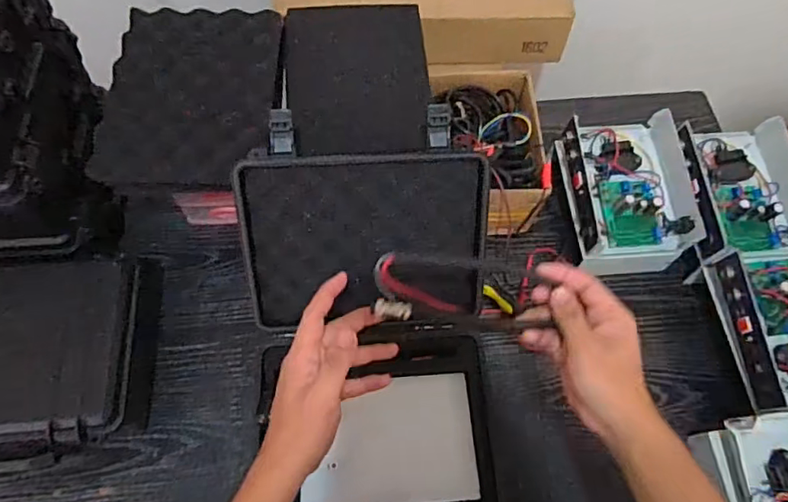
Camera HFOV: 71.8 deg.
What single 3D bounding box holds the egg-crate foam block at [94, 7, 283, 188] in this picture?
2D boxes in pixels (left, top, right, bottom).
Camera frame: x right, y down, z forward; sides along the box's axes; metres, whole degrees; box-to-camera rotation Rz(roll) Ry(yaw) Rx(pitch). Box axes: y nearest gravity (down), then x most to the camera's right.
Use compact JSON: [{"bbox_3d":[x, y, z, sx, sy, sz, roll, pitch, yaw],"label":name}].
[{"bbox_3d":[-0.242,-0.197,0.681,0.204,0.054,0.244,2,65,-1],"label":"egg-crate foam block"}]

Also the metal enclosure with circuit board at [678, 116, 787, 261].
[{"bbox_3d":[0.502,-0.088,0.782,0.175,0.059,0.213,-7,66,-6],"label":"metal enclosure with circuit board"}]

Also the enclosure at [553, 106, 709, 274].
[{"bbox_3d":[0.333,-0.085,0.797,0.159,0.097,0.216,-6,66,-5],"label":"enclosure"}]

